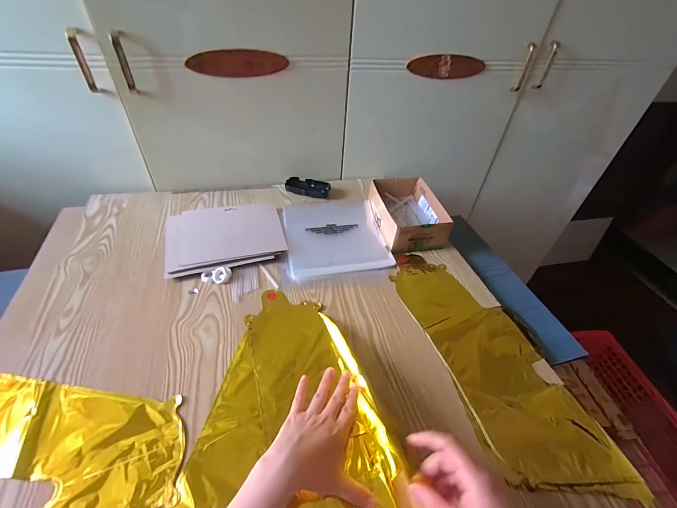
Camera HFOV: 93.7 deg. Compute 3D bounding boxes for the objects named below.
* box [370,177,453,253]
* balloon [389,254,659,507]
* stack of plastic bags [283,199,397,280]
[{"bbox_3d":[0.155,-0.090,0.705,0.137,0.064,0.189,-6,45,-10],"label":"box"},{"bbox_3d":[0.236,0.143,0.495,0.177,0.010,0.408,-10,46,-14],"label":"balloon"},{"bbox_3d":[-0.014,-0.049,0.679,0.196,0.016,0.229,-8,45,-12],"label":"stack of plastic bags"}]

